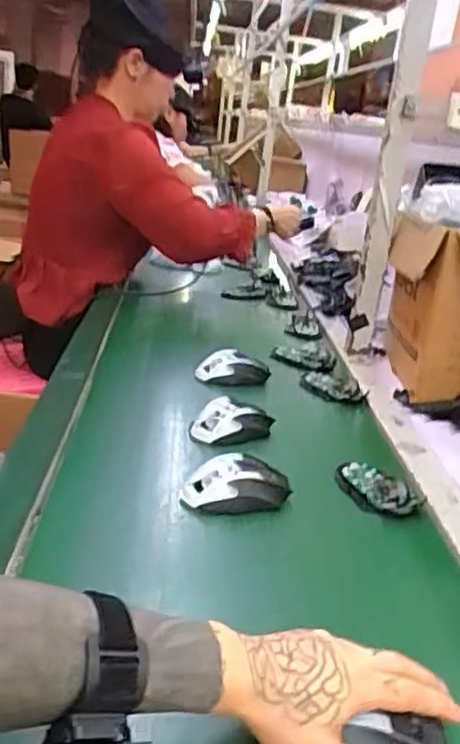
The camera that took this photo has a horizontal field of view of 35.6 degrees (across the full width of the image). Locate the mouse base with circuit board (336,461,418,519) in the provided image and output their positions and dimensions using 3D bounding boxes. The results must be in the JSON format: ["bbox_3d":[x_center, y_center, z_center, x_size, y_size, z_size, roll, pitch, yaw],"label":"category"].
[{"bbox_3d":[0.160,0.130,0.799,0.055,0.027,0.108,-15,24,-16],"label":"mouse base with circuit board"}]

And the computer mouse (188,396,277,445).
[{"bbox_3d":[0.006,0.064,0.897,0.106,0.051,0.061,5,19,-4],"label":"computer mouse"}]

